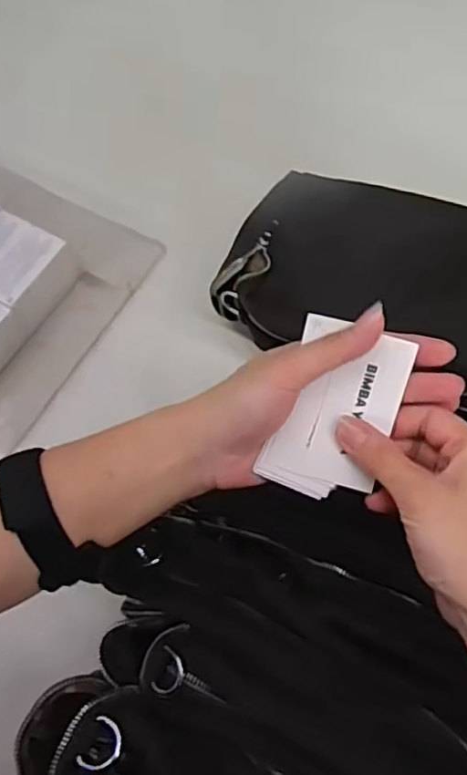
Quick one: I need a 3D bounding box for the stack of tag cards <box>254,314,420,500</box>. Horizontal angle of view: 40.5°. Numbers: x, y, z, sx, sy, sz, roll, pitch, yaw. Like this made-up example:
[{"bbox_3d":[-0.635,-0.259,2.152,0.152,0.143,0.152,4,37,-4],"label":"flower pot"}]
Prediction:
[{"bbox_3d":[0.056,0.014,0.340,0.058,0.005,0.094,17,99,0],"label":"stack of tag cards"}]

